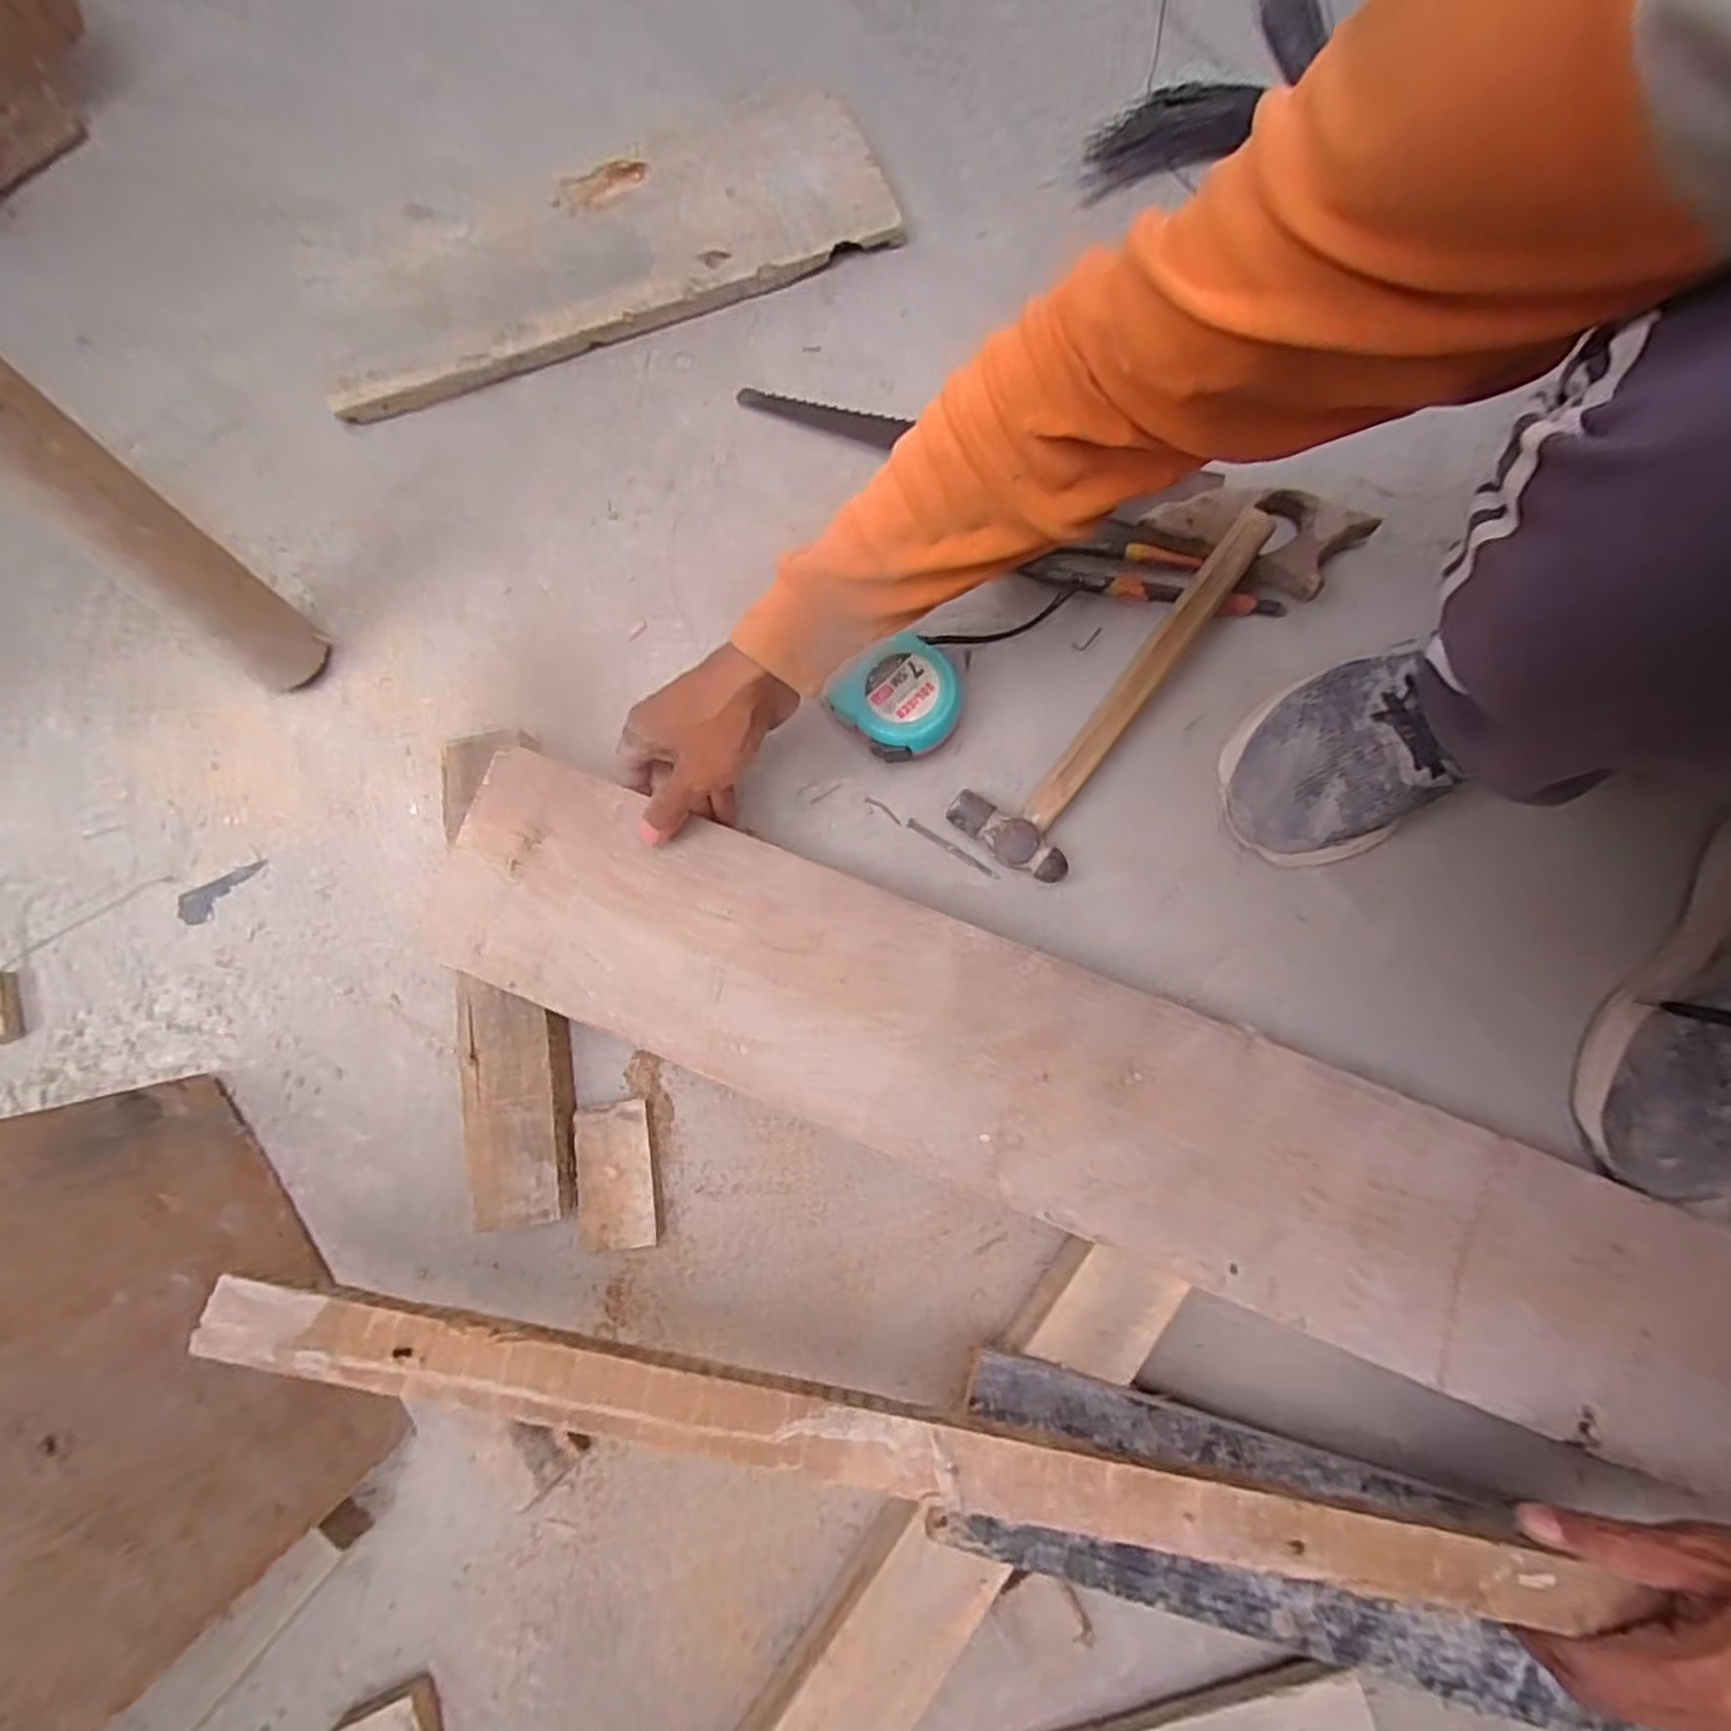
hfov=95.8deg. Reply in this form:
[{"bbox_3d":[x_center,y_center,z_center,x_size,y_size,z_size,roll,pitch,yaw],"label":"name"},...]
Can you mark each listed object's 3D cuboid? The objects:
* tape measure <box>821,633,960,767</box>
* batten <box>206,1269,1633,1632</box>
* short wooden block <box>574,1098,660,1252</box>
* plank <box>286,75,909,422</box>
[{"bbox_3d":[0.025,-0.112,0.538,0.080,0.045,0.079,0,78,0],"label":"tape measure"},{"bbox_3d":[0.007,0.267,0.359,0.619,0.014,0.036,11,79,1],"label":"batten"},{"bbox_3d":[-0.157,0.194,0.493,0.047,0.020,0.085,-5,78,-1],"label":"short wooden block"},{"bbox_3d":[-0.211,-0.494,0.623,0.457,0.027,0.183,-21,79,-4],"label":"plank"}]

